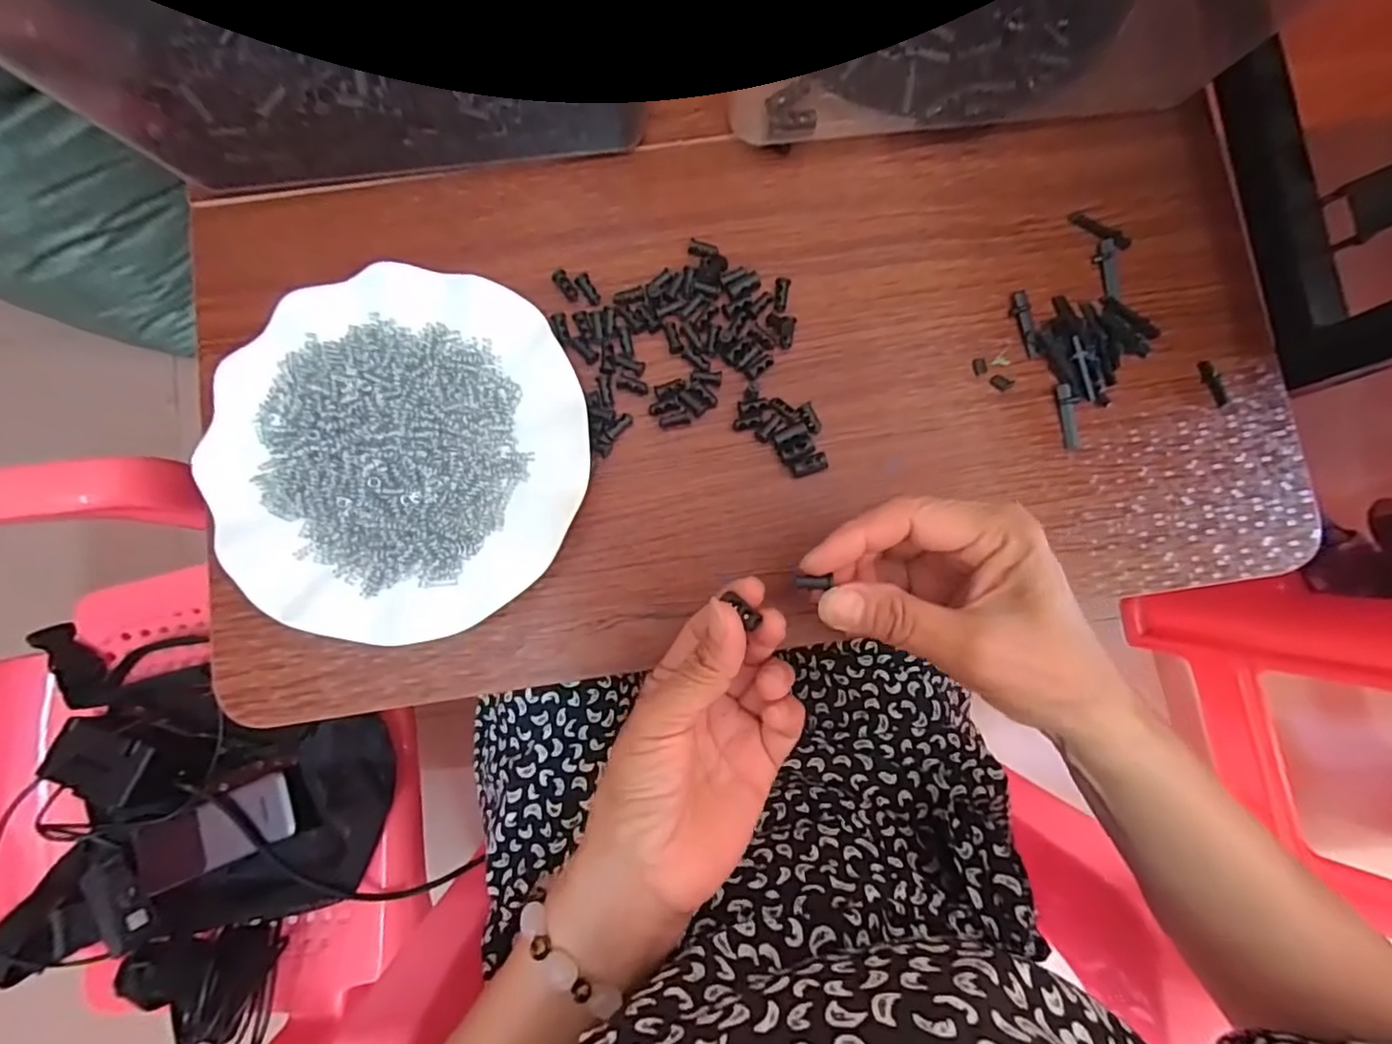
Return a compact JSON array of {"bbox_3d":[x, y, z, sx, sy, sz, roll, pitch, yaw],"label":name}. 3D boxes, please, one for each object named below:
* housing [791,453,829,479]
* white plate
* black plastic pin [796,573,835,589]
[{"bbox_3d":[0.061,-0.030,0.321,0.019,0.004,0.009,-22,85,-3],"label":"housing"},{"bbox_3d":[-0.149,-0.036,0.306,0.180,0.020,0.181,0,84,-1],"label":"white plate"},{"bbox_3d":[0.048,0.024,0.241,0.016,0.004,0.005,-2,88,-4],"label":"black plastic pin"}]

